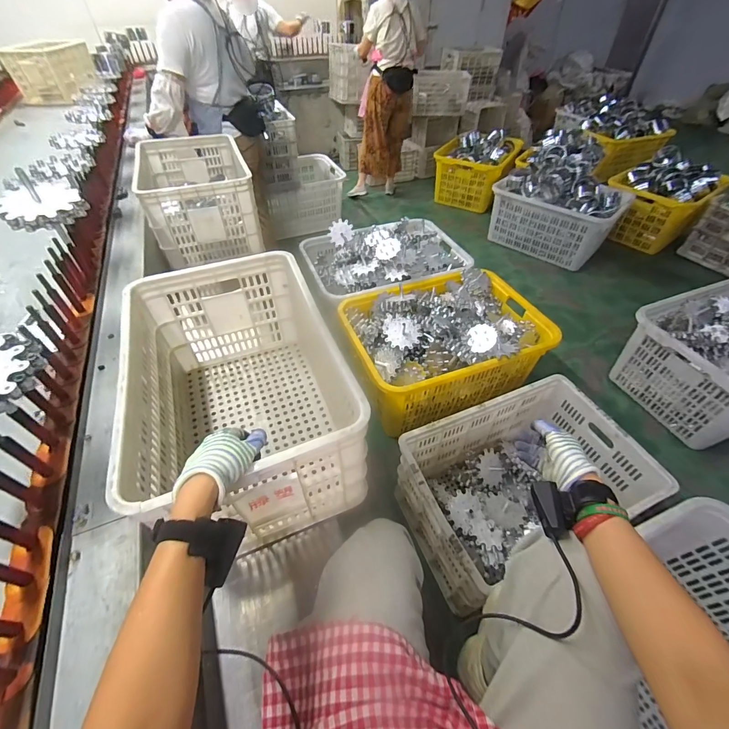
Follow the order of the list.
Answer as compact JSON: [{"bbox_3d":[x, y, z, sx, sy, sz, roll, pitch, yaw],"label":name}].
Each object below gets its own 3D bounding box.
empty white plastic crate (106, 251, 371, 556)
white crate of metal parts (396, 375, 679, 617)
[{"bbox_3d":[-0.236,0.049,0.718,0.345,0.285,0.518,-17,51,-14],"label":"empty white plastic crate"},{"bbox_3d":[0.470,0.386,1.140,0.624,0.364,0.446,-18,51,-15],"label":"white crate of metal parts"}]

